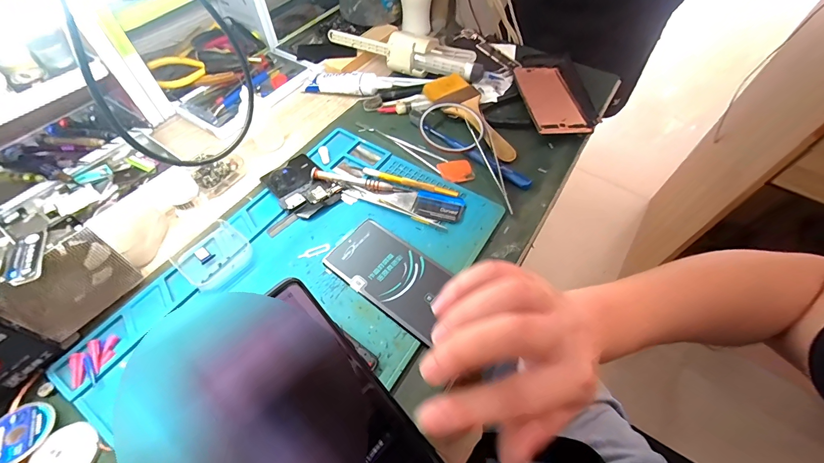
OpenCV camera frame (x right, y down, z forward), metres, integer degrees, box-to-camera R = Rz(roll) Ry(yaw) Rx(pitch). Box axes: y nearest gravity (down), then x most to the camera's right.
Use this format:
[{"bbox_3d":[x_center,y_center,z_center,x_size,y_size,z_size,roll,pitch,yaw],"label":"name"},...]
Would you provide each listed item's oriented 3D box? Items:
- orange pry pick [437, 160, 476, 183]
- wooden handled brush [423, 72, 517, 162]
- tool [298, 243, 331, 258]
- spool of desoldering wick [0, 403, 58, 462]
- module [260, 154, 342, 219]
[{"bbox_3d":[0.055,-0.076,0.437,0.040,0.004,0.032,-18,57,-13],"label":"orange pry pick"},{"bbox_3d":[0.087,-0.159,0.480,0.059,0.023,0.161,-31,61,-20],"label":"wooden handled brush"},{"bbox_3d":[-0.101,0.020,0.370,0.033,0.004,0.010,-17,57,-12],"label":"tool"},{"bbox_3d":[-0.298,0.153,0.270,0.045,0.012,0.043,0,55,-1],"label":"spool of desoldering wick"},{"bbox_3d":[-0.129,-0.053,0.419,0.063,0.008,0.084,-38,64,-24],"label":"module"}]

